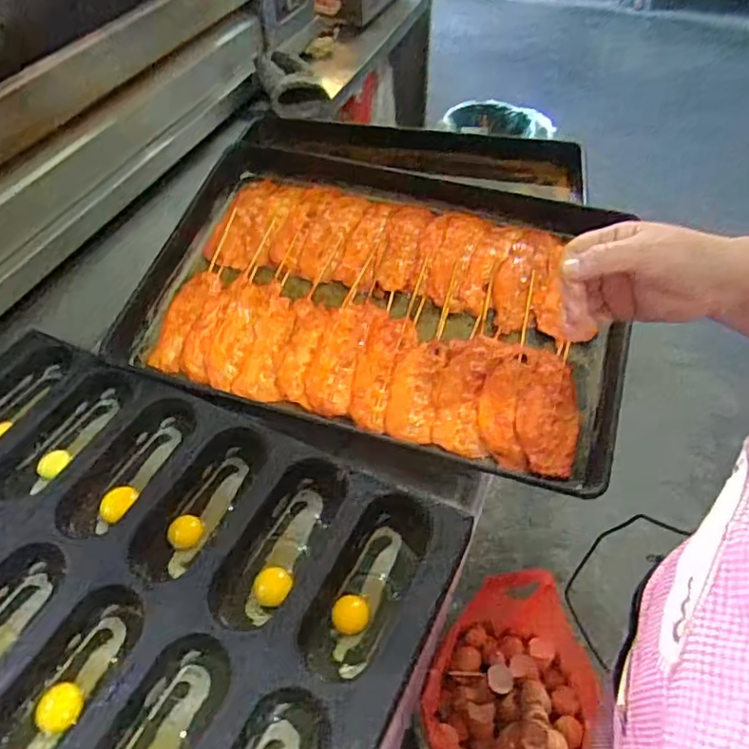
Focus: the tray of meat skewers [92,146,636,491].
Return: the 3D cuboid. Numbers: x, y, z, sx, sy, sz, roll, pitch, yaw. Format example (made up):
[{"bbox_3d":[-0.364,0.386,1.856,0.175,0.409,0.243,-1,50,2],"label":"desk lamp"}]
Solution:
[{"bbox_3d":[0.000,-0.104,0.803,0.623,0.062,0.410,15,62,11],"label":"tray of meat skewers"}]

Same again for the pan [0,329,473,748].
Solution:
[{"bbox_3d":[-0.256,0.192,0.573,0.602,0.050,0.413,17,51,15],"label":"pan"}]

